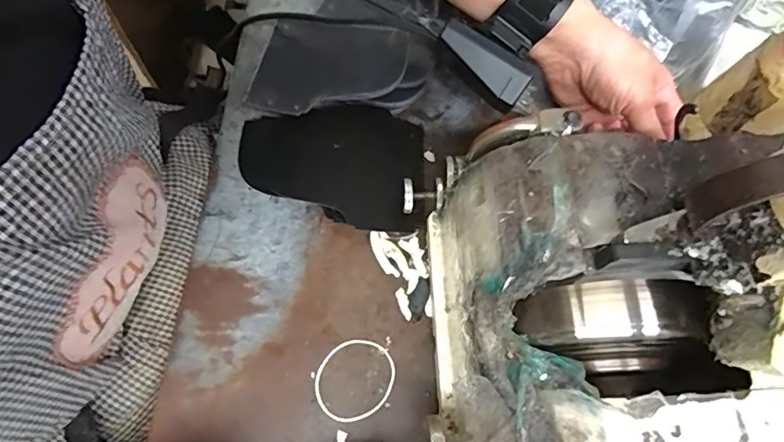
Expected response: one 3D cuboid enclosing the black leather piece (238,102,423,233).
[{"bbox_3d":[-0.047,-0.044,0.392,0.141,0.021,0.102,8,69,0],"label":"black leather piece"}]

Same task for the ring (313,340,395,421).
[{"bbox_3d":[-0.026,0.108,0.343,0.049,0.004,0.057,39,72,11],"label":"ring"}]

